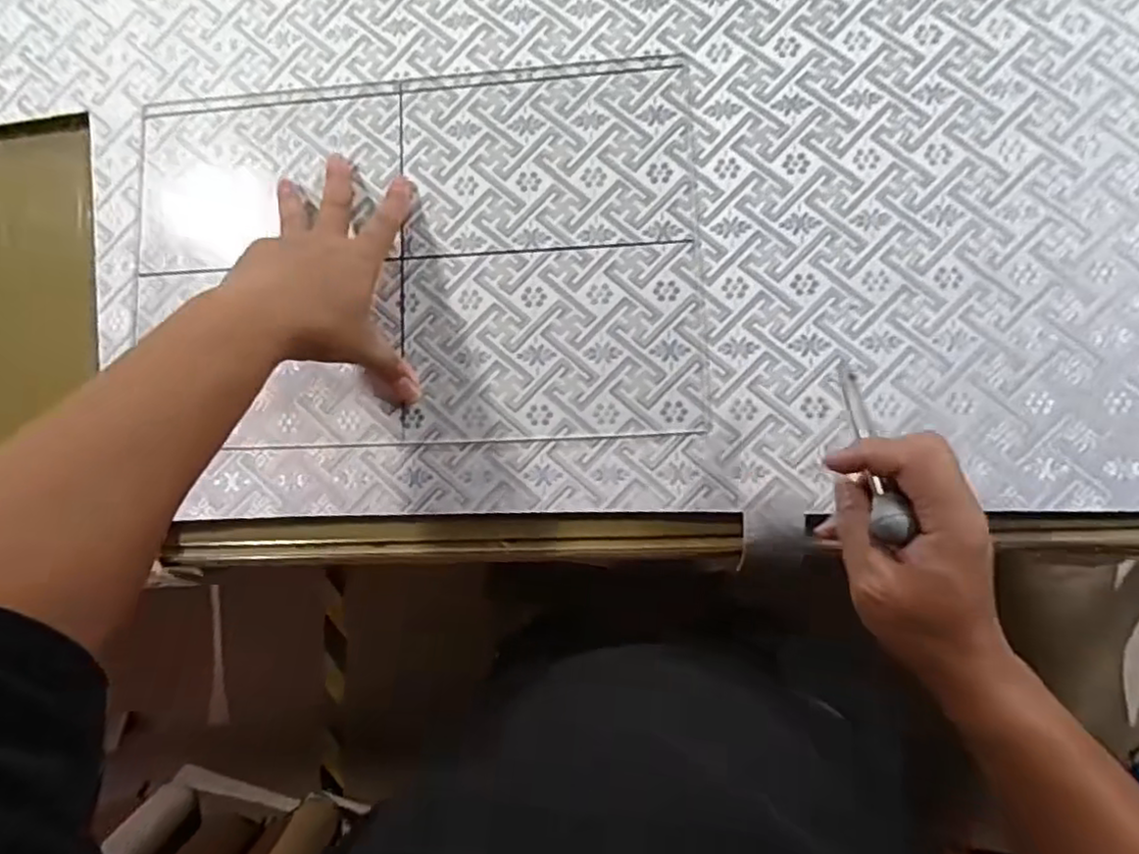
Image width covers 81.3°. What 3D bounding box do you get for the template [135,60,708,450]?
[{"bbox_3d":[-0.118,-0.121,0.481,0.409,0.006,0.261,-2,86,7],"label":"template"}]

